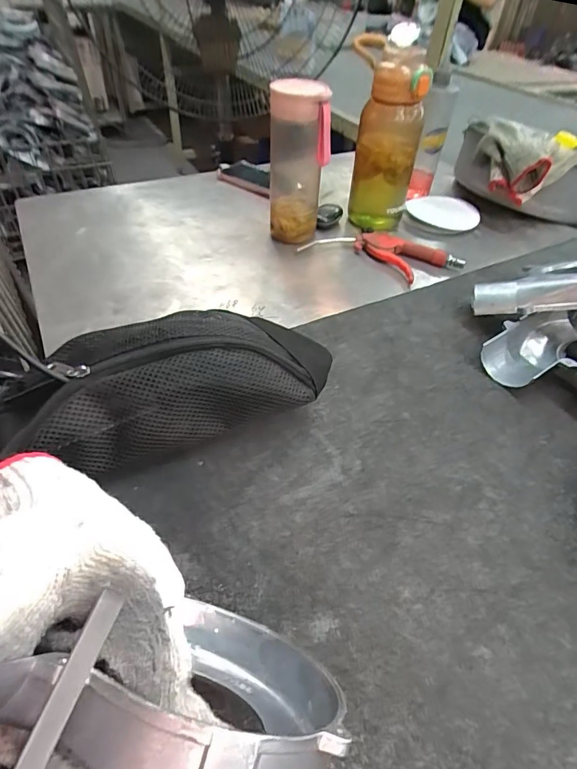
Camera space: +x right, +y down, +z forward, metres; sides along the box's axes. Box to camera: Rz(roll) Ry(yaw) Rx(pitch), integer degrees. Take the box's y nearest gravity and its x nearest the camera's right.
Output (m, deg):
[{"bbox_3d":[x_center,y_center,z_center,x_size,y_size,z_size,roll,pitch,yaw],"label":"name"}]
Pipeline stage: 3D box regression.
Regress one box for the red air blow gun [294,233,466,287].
[{"bbox_3d":[0.130,-0.186,0.593,0.220,0.019,0.085,18,49,14],"label":"red air blow gun"}]

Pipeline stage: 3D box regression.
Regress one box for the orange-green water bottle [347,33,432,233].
[{"bbox_3d":[0.131,-0.344,0.604,0.105,0.216,0.076,14,48,11],"label":"orange-green water bottle"}]

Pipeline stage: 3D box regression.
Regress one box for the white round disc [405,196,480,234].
[{"bbox_3d":[0.255,-0.291,0.706,0.115,0.016,0.115,7,47,4],"label":"white round disc"}]

